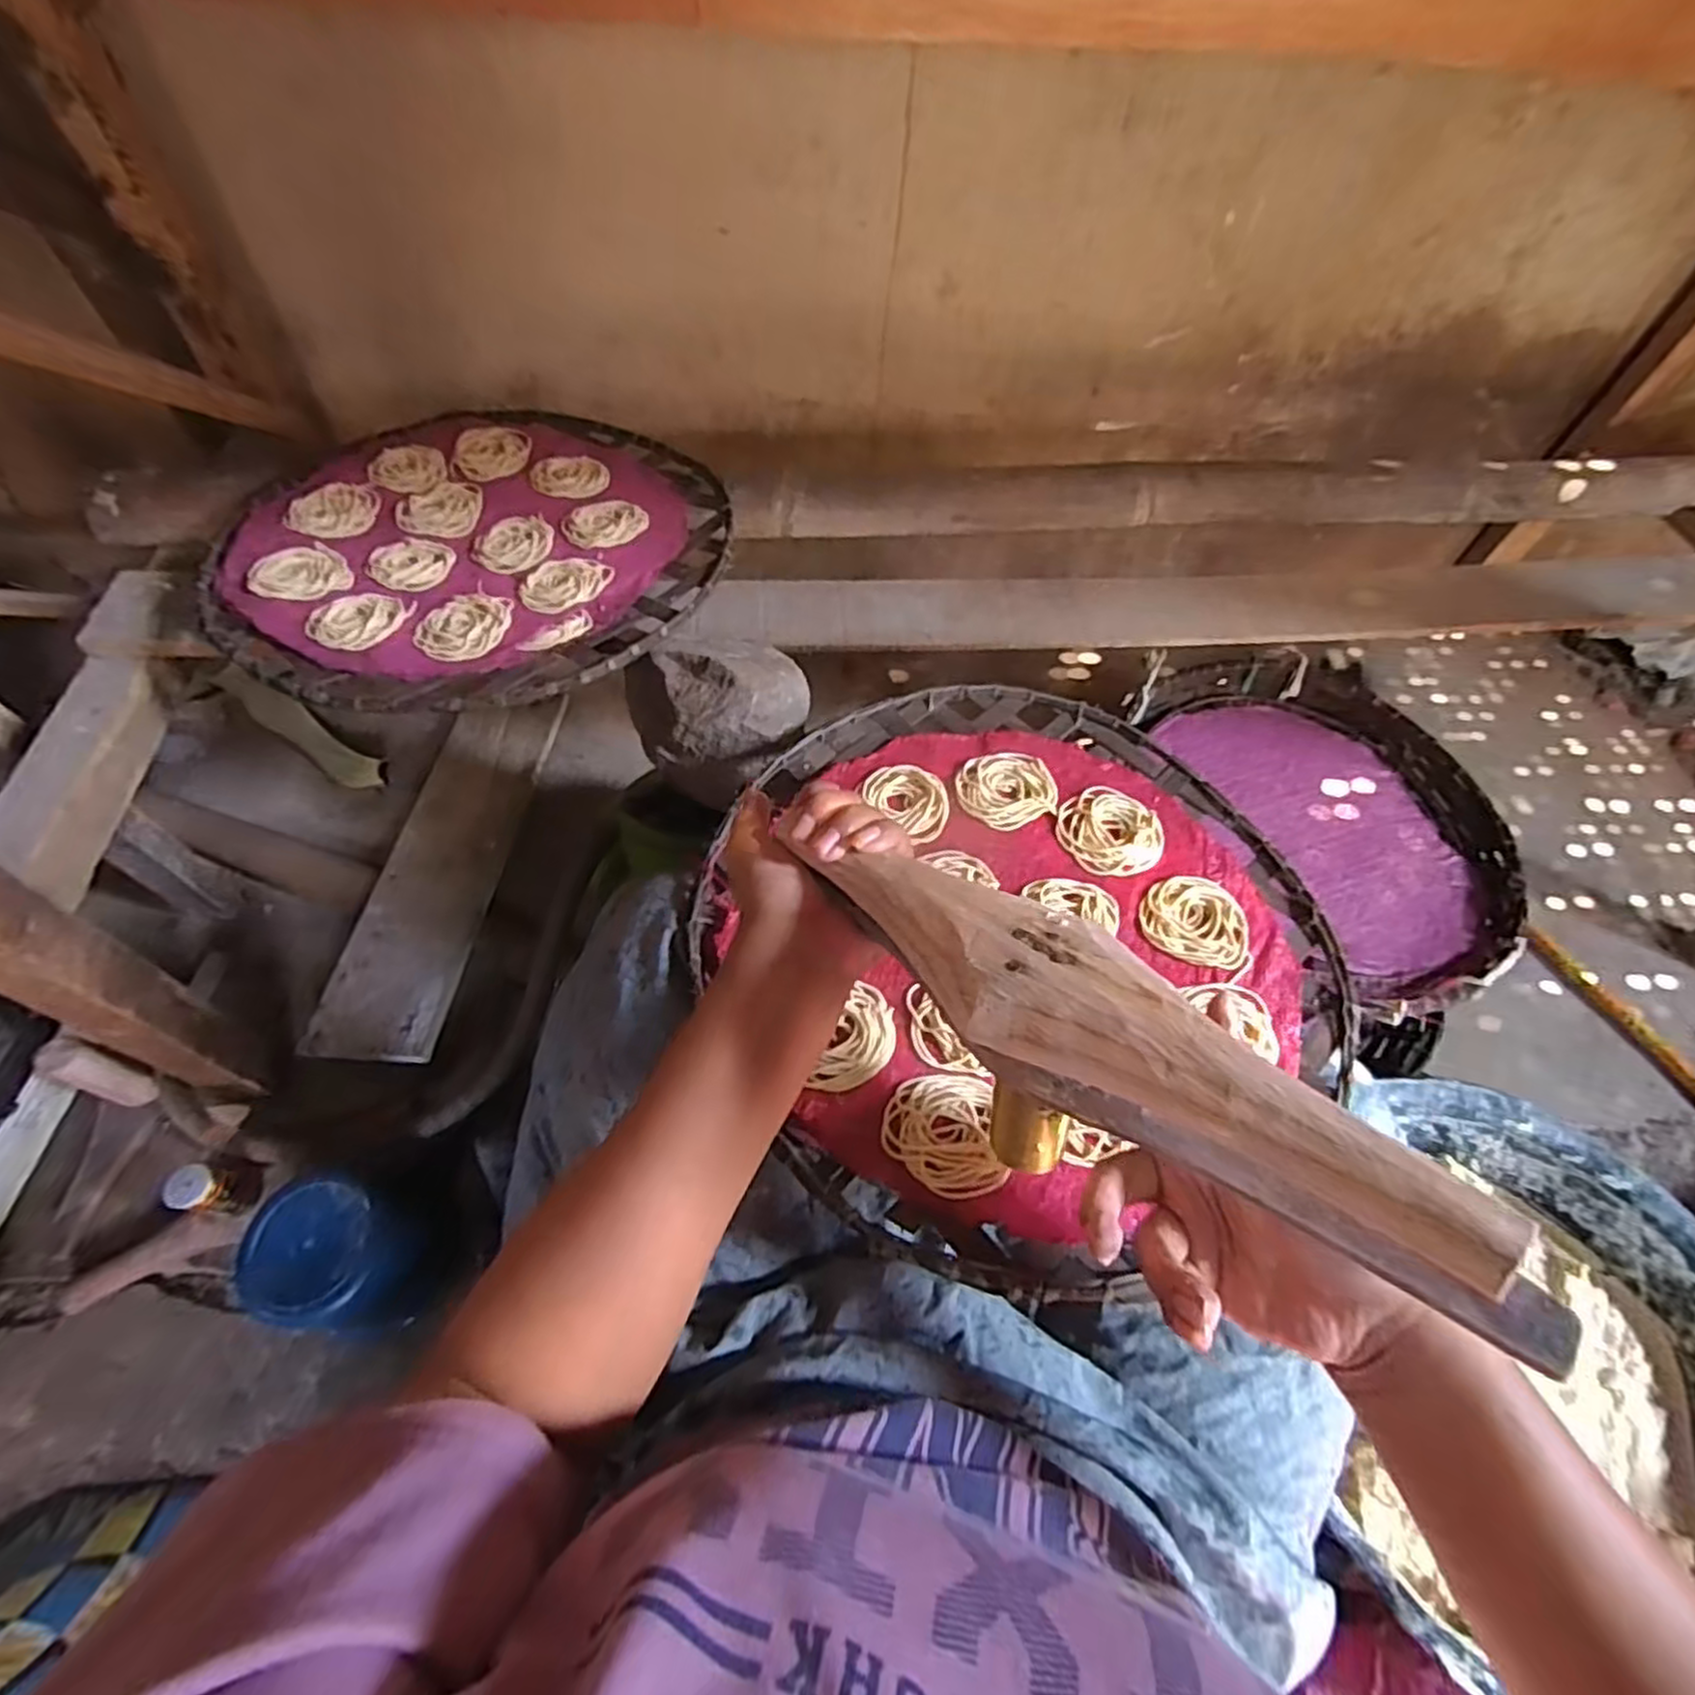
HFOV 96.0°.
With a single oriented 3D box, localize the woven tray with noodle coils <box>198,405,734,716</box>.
[{"bbox_3d":[-0.306,-0.261,0.647,0.394,0.031,0.399,-25,61,-18],"label":"woven tray with noodle coils"}]

